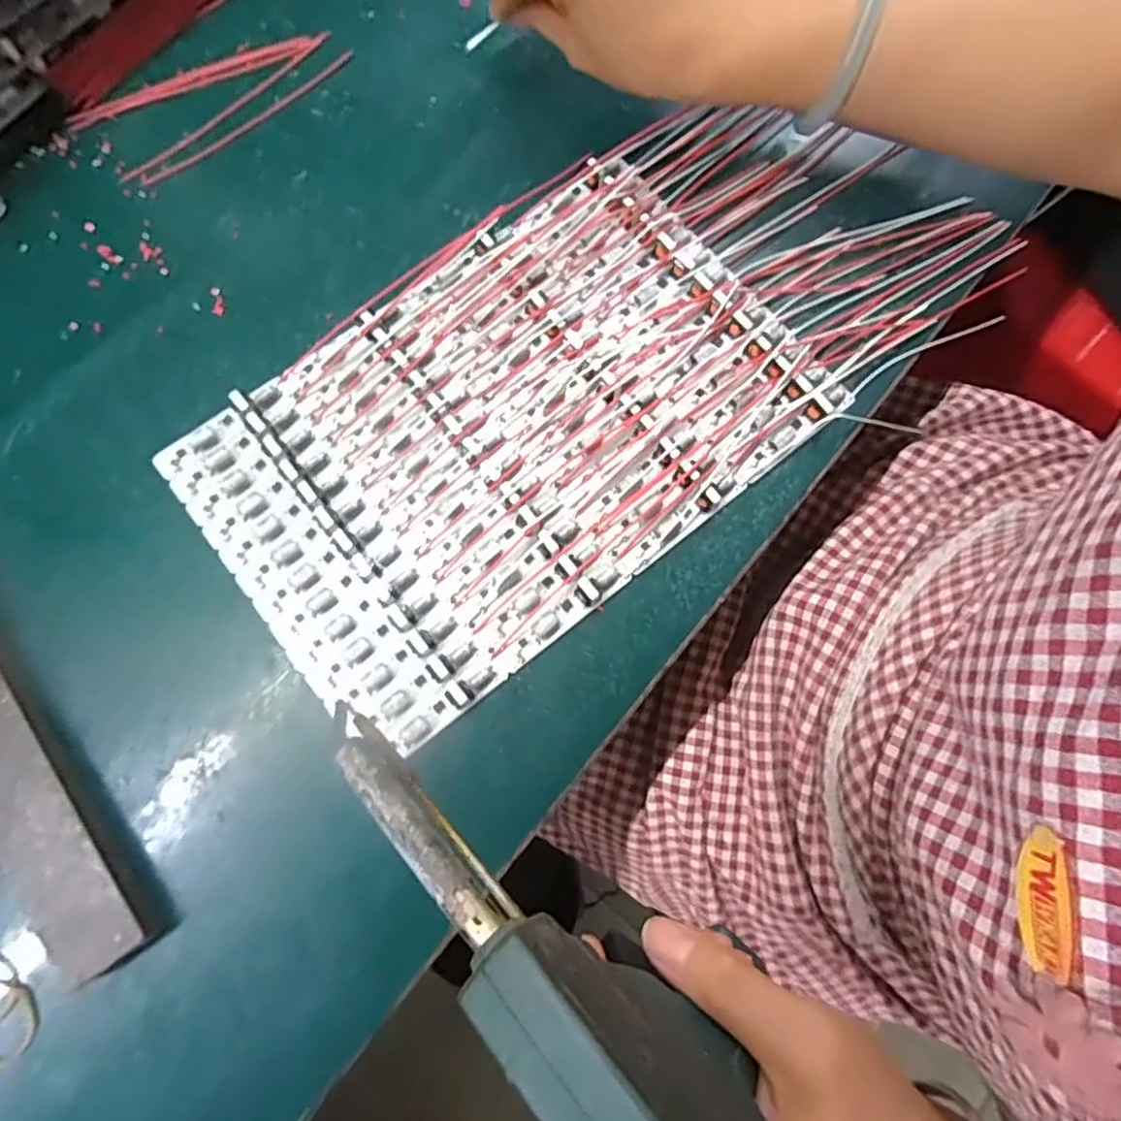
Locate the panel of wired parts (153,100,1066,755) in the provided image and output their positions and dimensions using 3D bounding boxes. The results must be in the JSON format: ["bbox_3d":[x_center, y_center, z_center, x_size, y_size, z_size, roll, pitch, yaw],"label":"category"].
[{"bbox_3d":[0.021,-0.103,0.340,0.411,0.016,0.197,-36,80,-9],"label":"panel of wired parts"}]

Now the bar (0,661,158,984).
[{"bbox_3d":[-0.241,0.087,0.287,0.038,0.016,0.195,-36,80,-9],"label":"bar"}]

